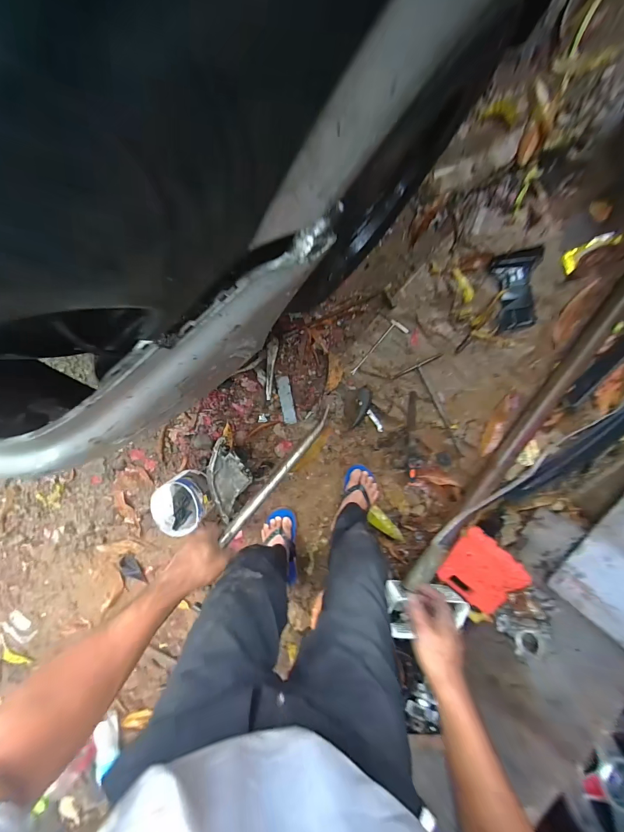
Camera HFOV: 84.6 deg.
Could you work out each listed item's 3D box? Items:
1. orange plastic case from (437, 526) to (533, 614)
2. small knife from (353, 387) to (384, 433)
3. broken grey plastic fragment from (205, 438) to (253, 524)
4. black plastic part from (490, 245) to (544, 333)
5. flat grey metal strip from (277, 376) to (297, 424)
[{"bbox_3d":[0.519,0.480,1.054,0.249,0.047,0.202,37,96,-1],"label":"orange plastic case"},{"bbox_3d":[0.183,-0.020,1.066,0.089,0.021,0.127,8,96,2],"label":"small knife"},{"bbox_3d":[-0.270,0.197,1.069,0.144,0.040,0.227,21,96,1],"label":"broken grey plastic fragment"},{"bbox_3d":[0.608,-0.367,0.994,0.143,0.042,0.218,-11,95,4],"label":"black plastic part"},{"bbox_3d":[-0.080,-0.049,1.093,0.041,0.005,0.151,-10,95,4],"label":"flat grey metal strip"}]

